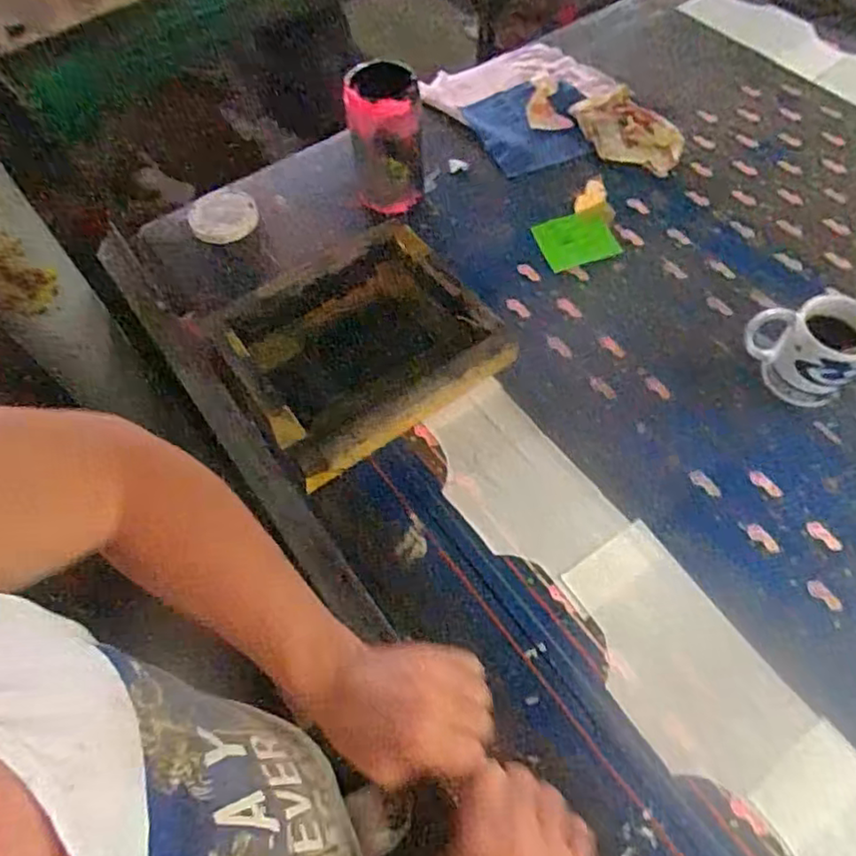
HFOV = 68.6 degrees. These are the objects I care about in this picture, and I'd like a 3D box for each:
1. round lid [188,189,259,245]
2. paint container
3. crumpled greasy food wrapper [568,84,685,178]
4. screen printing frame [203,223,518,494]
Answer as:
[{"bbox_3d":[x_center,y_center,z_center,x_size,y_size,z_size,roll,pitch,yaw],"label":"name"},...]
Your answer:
[{"bbox_3d":[-0.290,-0.305,0.885,0.092,0.018,0.109,-21,62,-9],"label":"round lid"},{"bbox_3d":[-0.055,-0.377,0.830,0.091,0.166,0.091,-5,61,0],"label":"paint container"},{"bbox_3d":[0.297,-0.447,0.940,0.120,0.015,0.174,-19,62,-8],"label":"crumpled greasy food wrapper"},{"bbox_3d":[-0.091,-0.109,0.748,0.286,0.047,0.272,-33,65,-15],"label":"screen printing frame"}]

